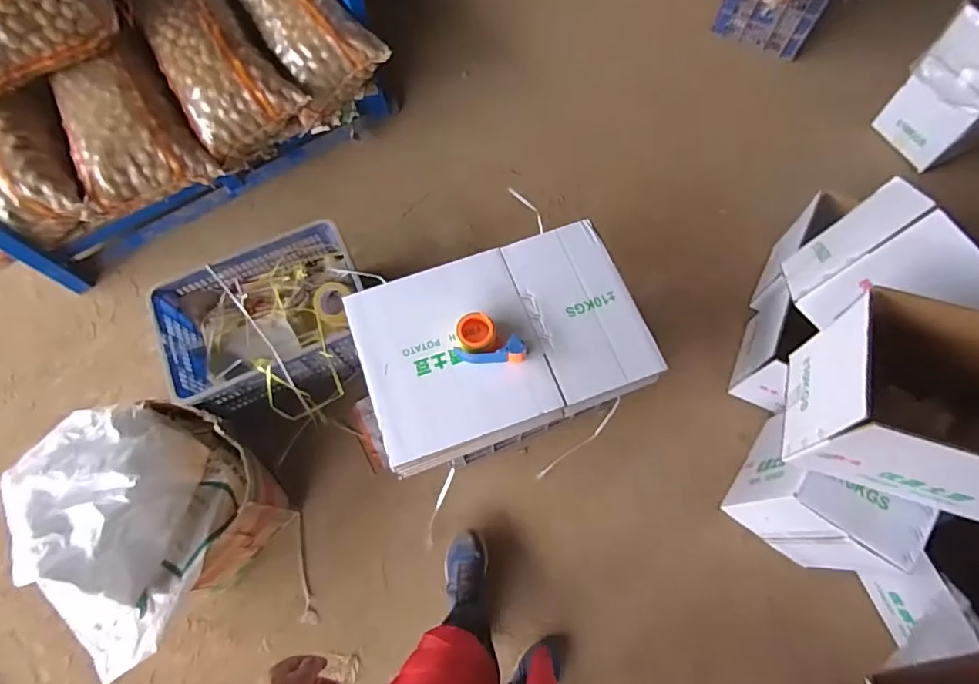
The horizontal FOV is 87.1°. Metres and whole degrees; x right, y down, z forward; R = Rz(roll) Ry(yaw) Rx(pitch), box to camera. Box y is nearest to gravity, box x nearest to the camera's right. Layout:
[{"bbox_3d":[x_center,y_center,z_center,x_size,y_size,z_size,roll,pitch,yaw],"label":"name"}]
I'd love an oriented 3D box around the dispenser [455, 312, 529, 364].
[{"bbox_3d":[0.004,-0.002,1.129,0.152,0.061,0.111,5,69,3],"label":"dispenser"}]

